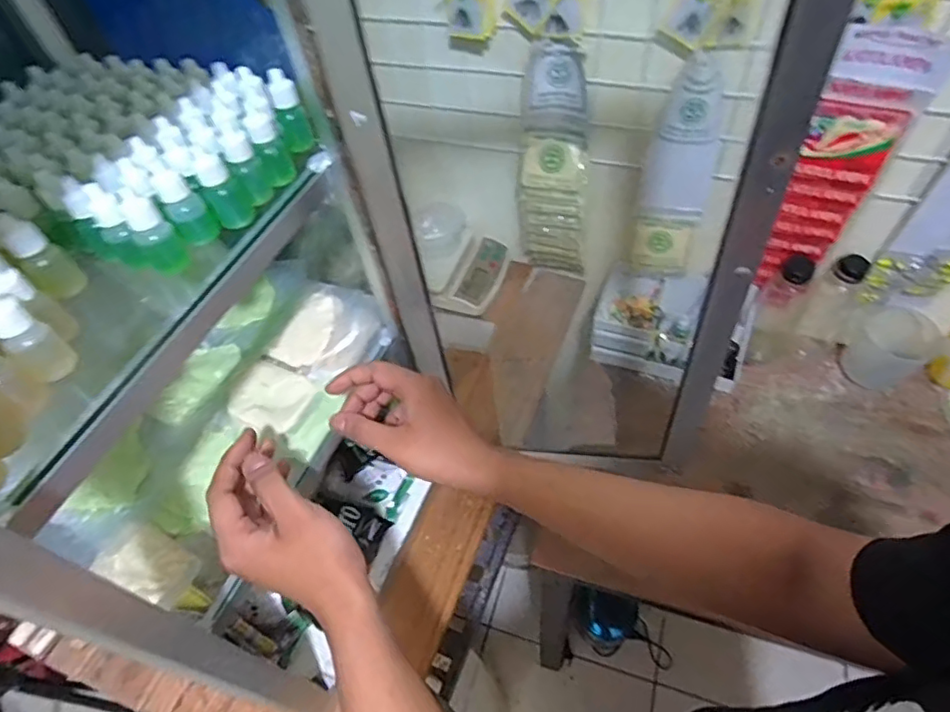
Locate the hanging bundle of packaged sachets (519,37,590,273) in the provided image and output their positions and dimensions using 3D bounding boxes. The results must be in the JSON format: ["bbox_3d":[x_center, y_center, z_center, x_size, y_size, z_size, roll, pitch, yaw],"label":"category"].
[{"bbox_3d":[0.113,-0.262,0.840,0.090,0.345,0.070,-3,53,3],"label":"hanging bundle of packaged sachets"}]

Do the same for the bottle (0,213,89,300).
[{"bbox_3d":[-0.258,-0.059,0.348,0.027,0.049,0.024,36,63,27],"label":"bottle"}]

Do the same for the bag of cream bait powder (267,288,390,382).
[{"bbox_3d":[-0.140,-0.021,0.580,0.083,0.036,0.099,19,57,18],"label":"bag of cream bait powder"}]

